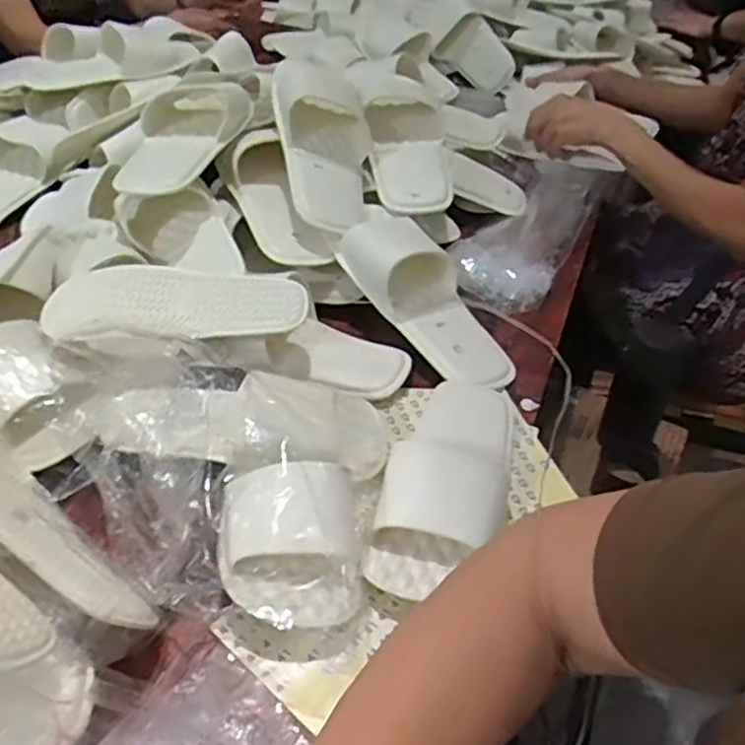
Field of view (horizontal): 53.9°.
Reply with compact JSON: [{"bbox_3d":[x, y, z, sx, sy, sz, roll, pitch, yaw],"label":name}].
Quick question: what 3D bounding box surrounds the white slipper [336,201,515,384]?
[{"bbox_3d":[0.055,-0.084,0.743,0.101,0.060,0.240,-27,71,-28],"label":"white slipper"}]

